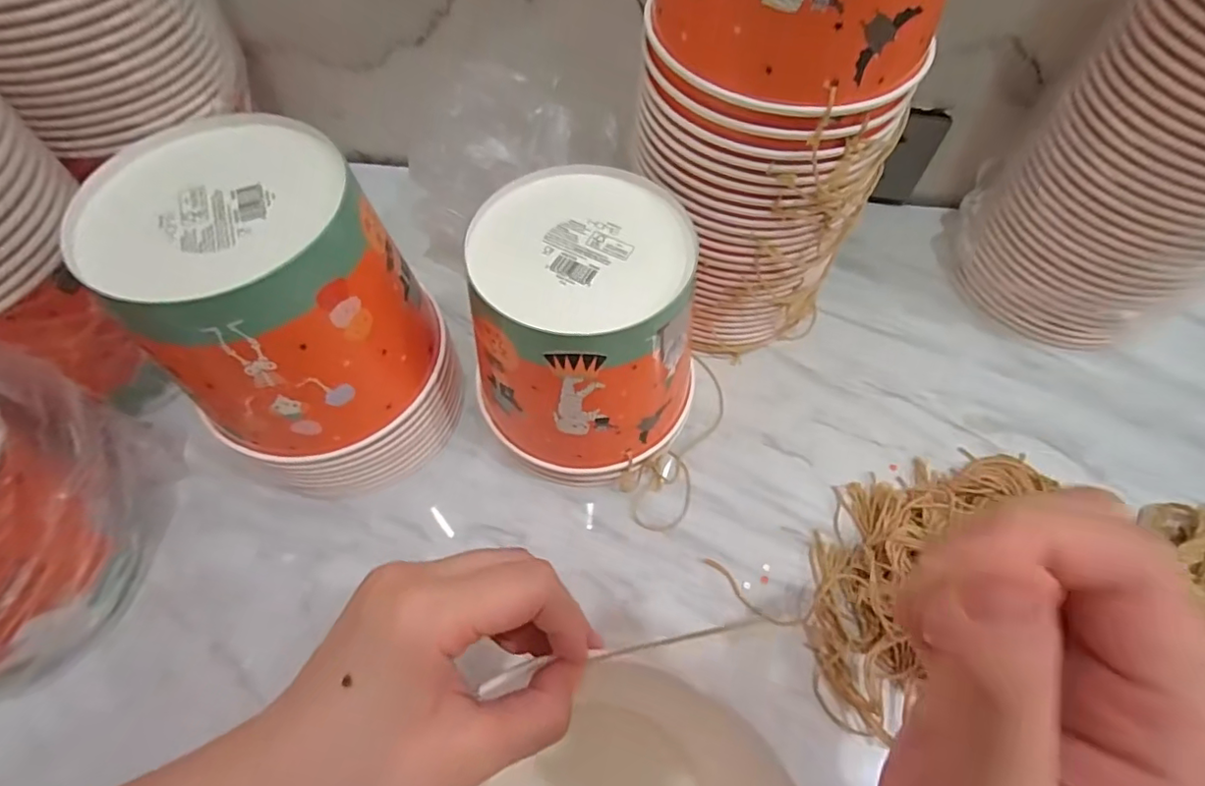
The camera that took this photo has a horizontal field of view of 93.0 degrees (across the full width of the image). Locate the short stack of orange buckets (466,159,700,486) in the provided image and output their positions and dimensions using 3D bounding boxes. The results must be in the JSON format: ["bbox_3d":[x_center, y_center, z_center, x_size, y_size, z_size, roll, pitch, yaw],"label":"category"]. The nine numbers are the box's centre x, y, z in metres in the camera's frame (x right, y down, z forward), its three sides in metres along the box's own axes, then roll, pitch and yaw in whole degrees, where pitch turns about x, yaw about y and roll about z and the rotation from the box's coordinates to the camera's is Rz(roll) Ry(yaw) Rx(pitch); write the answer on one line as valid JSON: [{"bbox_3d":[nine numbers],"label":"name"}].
[{"bbox_3d":[-0.007,-0.036,0.387,0.137,0.161,0.151,5,61,2],"label":"short stack of orange buckets"}]

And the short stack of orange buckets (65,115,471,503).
[{"bbox_3d":[-0.189,-0.043,0.360,0.144,0.189,0.147,-35,67,-19],"label":"short stack of orange buckets"}]

